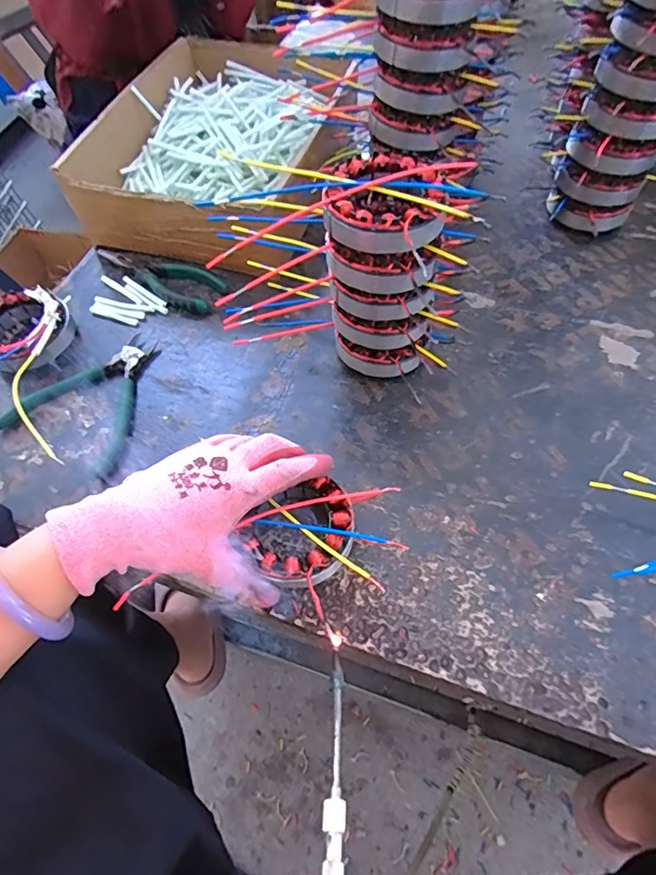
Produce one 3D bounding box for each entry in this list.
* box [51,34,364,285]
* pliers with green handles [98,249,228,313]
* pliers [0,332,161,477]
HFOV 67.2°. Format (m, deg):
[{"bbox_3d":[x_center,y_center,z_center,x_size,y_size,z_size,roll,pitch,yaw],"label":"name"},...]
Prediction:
[{"bbox_3d":[-0.120,-0.363,0.605,0.231,0.100,0.379,11,59,10],"label":"box"},{"bbox_3d":[-0.179,-0.180,0.544,0.158,0.017,0.058,33,65,22],"label":"pliers with green handles"},{"bbox_3d":[-0.214,-0.043,0.455,0.111,0.014,0.134,22,61,16],"label":"pliers"}]

